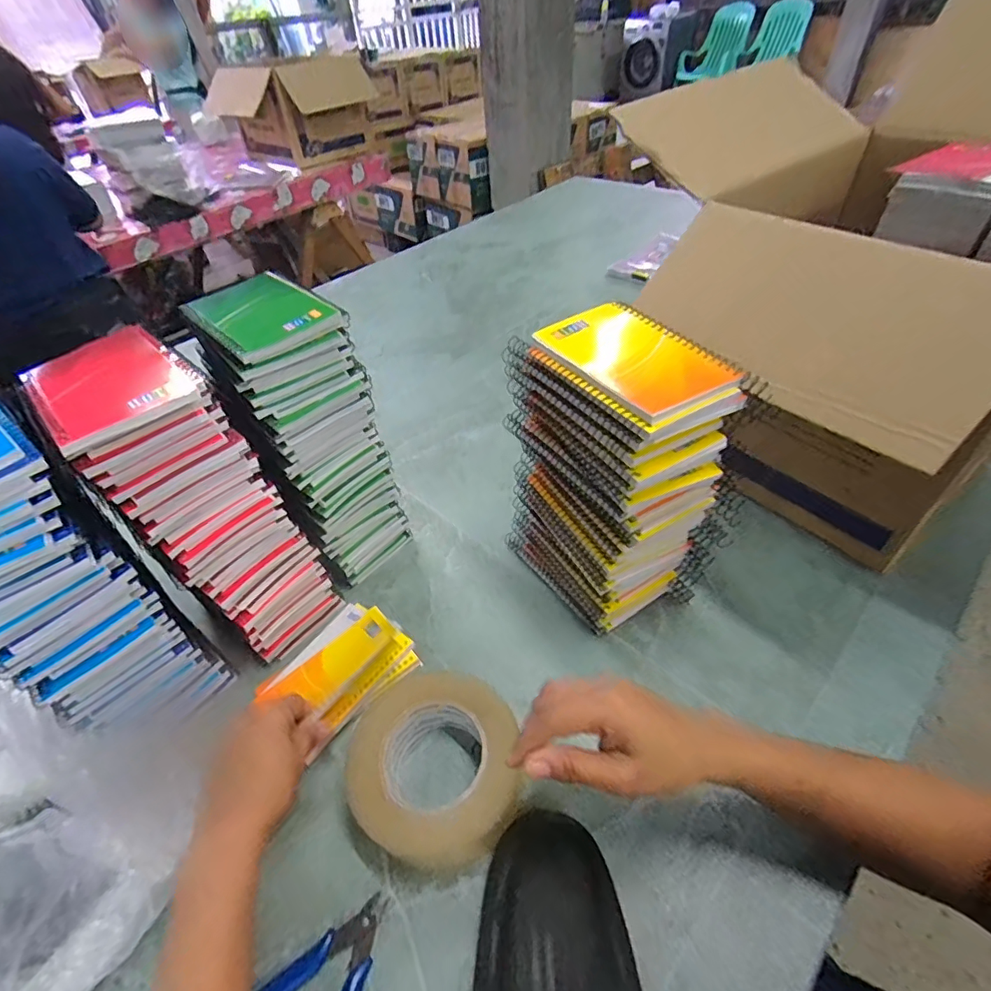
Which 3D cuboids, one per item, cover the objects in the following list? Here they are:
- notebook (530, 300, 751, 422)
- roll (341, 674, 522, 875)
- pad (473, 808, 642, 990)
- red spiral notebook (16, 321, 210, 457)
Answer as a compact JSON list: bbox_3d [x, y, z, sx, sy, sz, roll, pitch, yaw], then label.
[{"bbox_3d":[0.095,-0.097,0.359,0.081,0.011,0.125,-26,48,-19],"label":"notebook"},{"bbox_3d":[-0.042,0.206,0.395,0.124,0.062,0.117,-3,45,3],"label":"roll"},{"bbox_3d":[0.037,0.276,0.348,0.097,0.021,0.104,-3,45,3],"label":"pad"},{"bbox_3d":[-0.261,-0.076,0.352,0.089,0.016,0.113,-37,53,-28],"label":"red spiral notebook"}]

